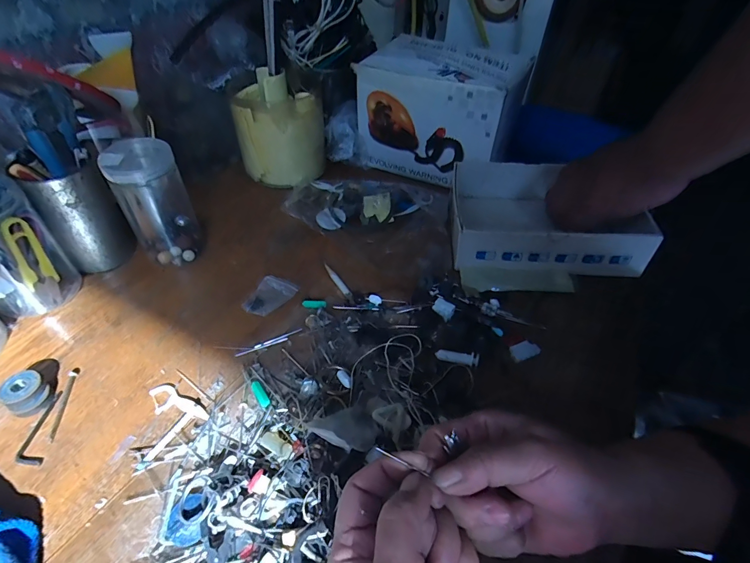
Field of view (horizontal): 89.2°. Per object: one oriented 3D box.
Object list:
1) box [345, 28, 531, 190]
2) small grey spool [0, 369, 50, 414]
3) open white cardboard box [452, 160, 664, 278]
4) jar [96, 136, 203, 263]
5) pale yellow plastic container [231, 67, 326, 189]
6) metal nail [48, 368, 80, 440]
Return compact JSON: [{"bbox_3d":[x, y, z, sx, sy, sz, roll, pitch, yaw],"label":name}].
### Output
[{"bbox_3d":[0.089,-0.245,0.553,0.197,0.144,0.146,20,47,18],"label":"box"},{"bbox_3d":[-0.285,0.091,0.311,0.030,0.020,0.027,29,50,25],"label":"small grey spool"},{"bbox_3d":[0.196,-0.083,0.462,0.198,0.058,0.161,6,44,5],"label":"open white cardboard box"},{"bbox_3d":[-0.233,-0.081,0.411,0.064,0.125,0.057,-22,49,-22],"label":"jar"},{"bbox_3d":[-0.134,-0.209,0.538,0.118,0.126,0.087,7,44,5],"label":"pale yellow plastic container"},{"bbox_3d":[-0.258,0.100,0.316,0.007,0.004,0.065,-8,45,-10],"label":"metal nail"}]

